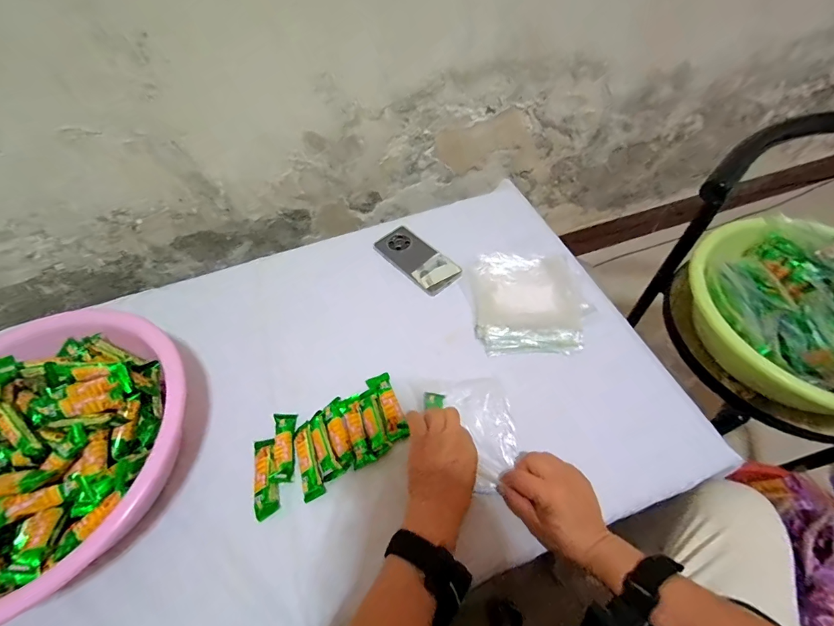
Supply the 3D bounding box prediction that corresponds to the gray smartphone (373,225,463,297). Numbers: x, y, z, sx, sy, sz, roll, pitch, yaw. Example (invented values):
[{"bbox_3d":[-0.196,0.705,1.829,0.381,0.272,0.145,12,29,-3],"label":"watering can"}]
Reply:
[{"bbox_3d":[0.001,-0.095,0.679,0.078,0.010,0.160,-37,61,-20],"label":"gray smartphone"}]

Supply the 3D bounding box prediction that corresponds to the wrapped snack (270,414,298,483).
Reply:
[{"bbox_3d":[-0.171,0.173,0.501,0.025,0.020,0.084,-8,55,-2],"label":"wrapped snack"}]

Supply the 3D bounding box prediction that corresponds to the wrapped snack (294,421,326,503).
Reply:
[{"bbox_3d":[-0.137,0.184,0.483,0.025,0.010,0.089,-18,56,-9],"label":"wrapped snack"}]

